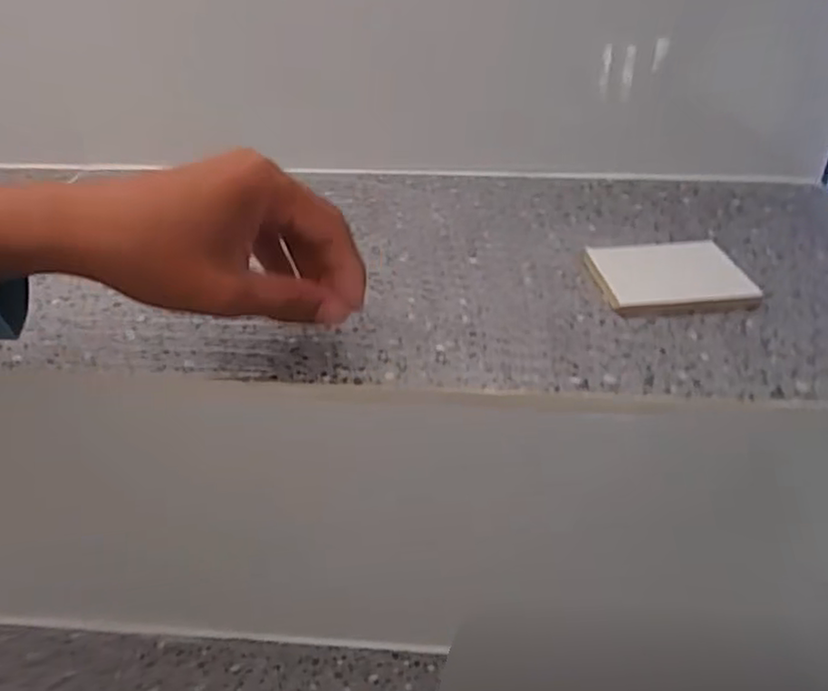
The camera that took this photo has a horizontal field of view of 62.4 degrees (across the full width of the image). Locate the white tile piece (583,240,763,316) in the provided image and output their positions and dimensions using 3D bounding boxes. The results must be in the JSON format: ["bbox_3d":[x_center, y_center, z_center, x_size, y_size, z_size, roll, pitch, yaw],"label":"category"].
[{"bbox_3d":[0.148,-0.041,0.402,0.079,0.011,0.068,-3,35,-4],"label":"white tile piece"}]

